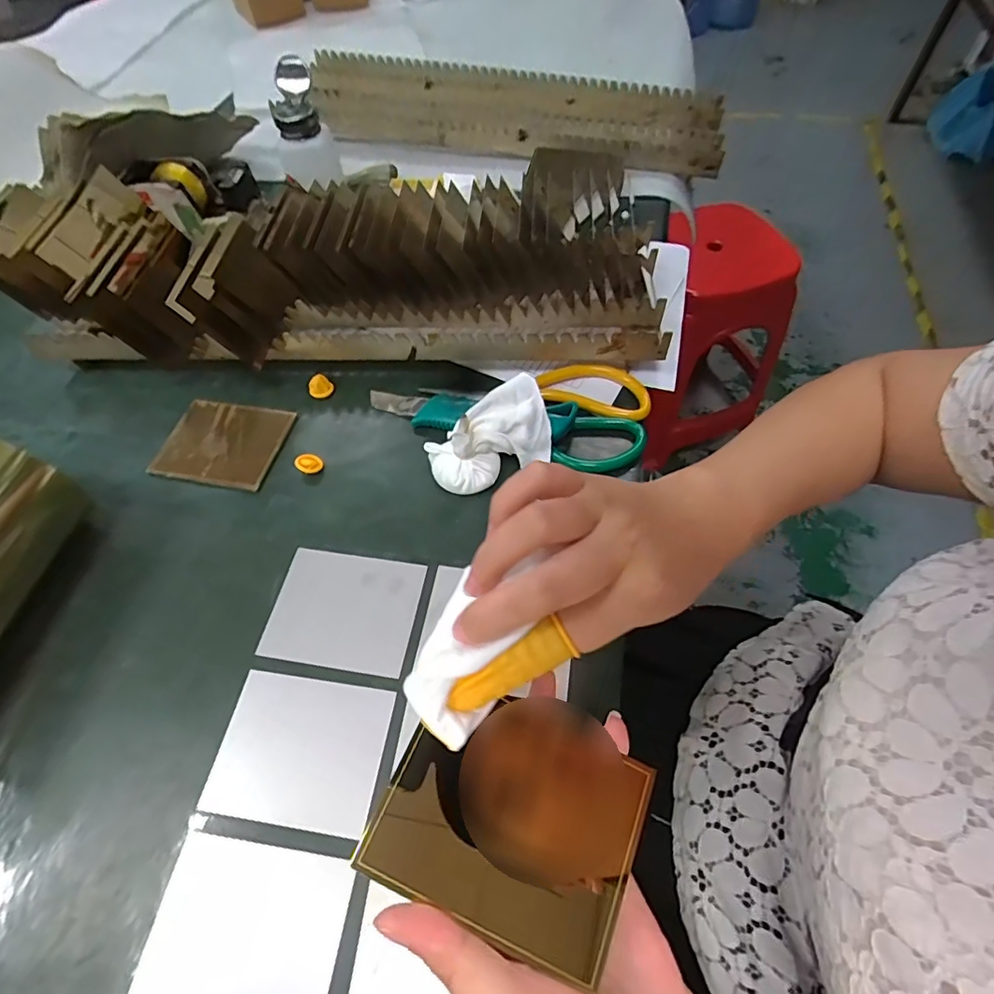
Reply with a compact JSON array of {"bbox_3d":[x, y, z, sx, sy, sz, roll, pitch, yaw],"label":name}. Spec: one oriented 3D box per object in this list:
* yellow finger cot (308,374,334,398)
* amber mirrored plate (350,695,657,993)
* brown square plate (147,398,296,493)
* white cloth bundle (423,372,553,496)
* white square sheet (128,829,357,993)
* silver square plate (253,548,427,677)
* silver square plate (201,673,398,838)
[{"bbox_3d":[-0.157,-0.098,0.469,0.021,0.019,0.014,-16,58,-9],"label":"yellow finger cot"},{"bbox_3d":[0.008,0.125,0.215,0.098,0.009,0.084,23,58,6],"label":"amber mirrored plate"},{"bbox_3d":[-0.233,-0.047,0.448,0.100,0.006,0.082,10,58,8],"label":"brown square plate"},{"bbox_3d":[-0.005,-0.044,0.406,0.092,0.058,0.049,-23,60,-13],"label":"white cloth bundle"},{"bbox_3d":[-0.130,0.228,0.273,0.096,0.005,0.079,7,58,6],"label":"white square sheet"},{"bbox_3d":[-0.105,0.078,0.365,0.098,0.006,0.078,8,58,6],"label":"silver square plate"},{"bbox_3d":[-0.118,0.152,0.319,0.097,0.004,0.079,7,58,6],"label":"silver square plate"}]

